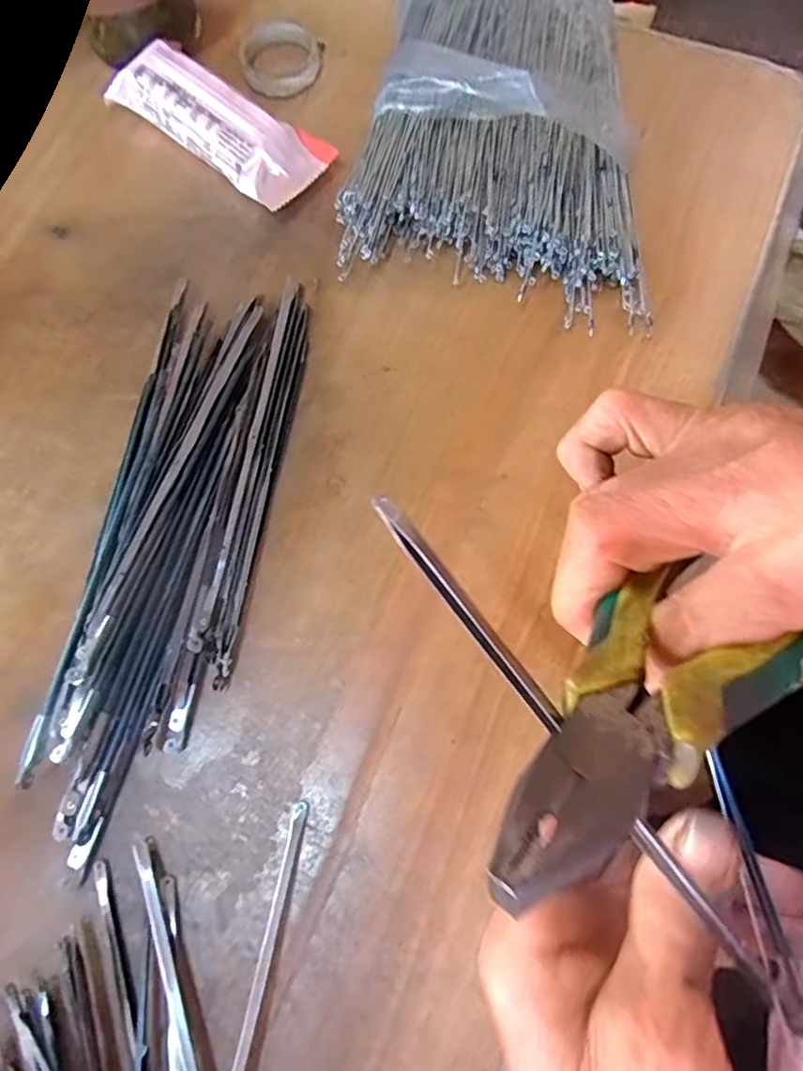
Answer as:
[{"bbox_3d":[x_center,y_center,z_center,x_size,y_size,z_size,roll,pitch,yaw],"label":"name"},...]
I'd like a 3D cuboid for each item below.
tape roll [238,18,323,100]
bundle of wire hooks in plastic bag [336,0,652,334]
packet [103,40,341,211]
[{"bbox_3d":[-0.071,-0.279,0.364,0.043,0.017,0.045,-1,71,2],"label":"tape roll"},{"bbox_3d":[0.048,-0.230,0.327,0.149,0.046,0.247,1,71,3],"label":"bundle of wire hooks in plastic bag"},{"bbox_3d":[-0.101,-0.227,0.337,0.126,0.034,0.048,37,76,14],"label":"packet"}]

